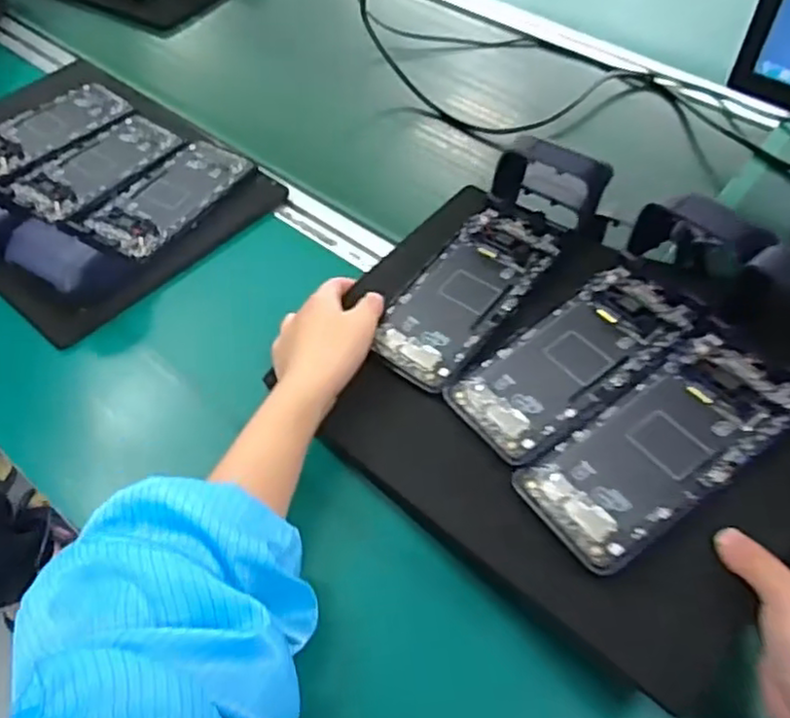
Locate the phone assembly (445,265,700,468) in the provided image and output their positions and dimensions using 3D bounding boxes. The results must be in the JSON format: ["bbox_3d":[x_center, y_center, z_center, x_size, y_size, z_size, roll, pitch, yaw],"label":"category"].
[{"bbox_3d":[0.115,-0.002,0.444,0.155,0.006,0.087,-36,50,-10],"label":"phone assembly"}]

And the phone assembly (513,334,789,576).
[{"bbox_3d":[0.153,0.048,0.390,0.159,0.006,0.076,-35,49,-7],"label":"phone assembly"}]

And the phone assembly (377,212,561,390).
[{"bbox_3d":[0.048,-0.050,0.500,0.080,0.005,0.156,32,69,28],"label":"phone assembly"}]

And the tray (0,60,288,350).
[{"bbox_3d":[-0.315,-0.191,0.643,0.333,0.044,0.251,35,60,24],"label":"tray"}]

